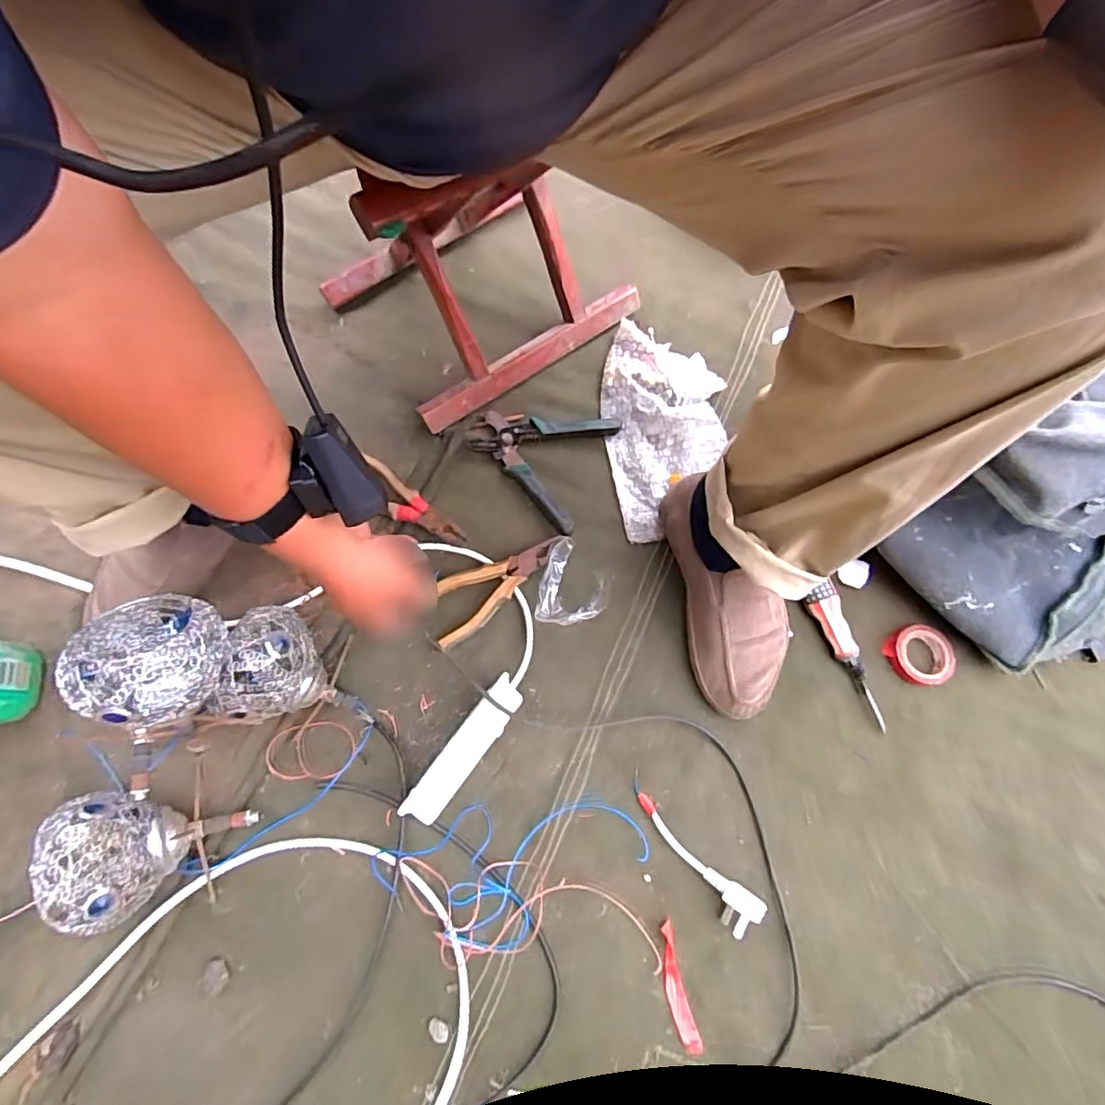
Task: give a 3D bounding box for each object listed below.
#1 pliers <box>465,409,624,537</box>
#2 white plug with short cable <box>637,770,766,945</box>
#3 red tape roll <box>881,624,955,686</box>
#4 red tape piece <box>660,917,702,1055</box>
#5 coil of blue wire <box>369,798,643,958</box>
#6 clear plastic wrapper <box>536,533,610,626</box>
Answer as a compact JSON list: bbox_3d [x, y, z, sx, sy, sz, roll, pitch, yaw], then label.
[{"bbox_3d":[-0.018,-0.116,0.649,0.147,0.014,0.150,24,73,6],"label":"pliers"},{"bbox_3d":[0.126,0.279,0.527,0.036,0.030,0.155,-41,78,-13],"label":"white plug with short cable"},{"bbox_3d":[0.386,0.108,0.592,0.056,0.018,0.061,1,72,-2],"label":"red tape roll"},{"bbox_3d":[0.109,0.385,0.501,0.019,0.006,0.100,-12,73,-6],"label":"red tape piece"},{"bbox_3d":[-0.036,0.280,0.506,0.231,0.029,0.117,-23,74,-9],"label":"coil of blue wire"},{"bbox_3d":[0.025,0.034,0.602,0.074,0.024,0.087,9,72,1],"label":"clear plastic wrapper"}]

